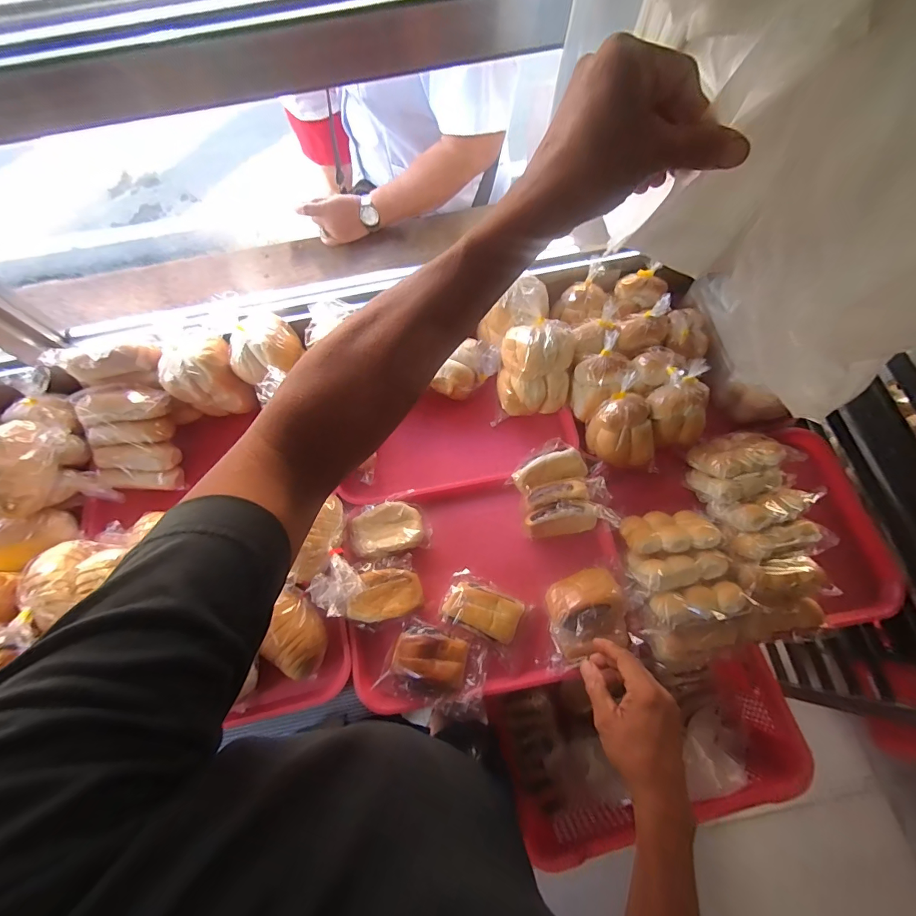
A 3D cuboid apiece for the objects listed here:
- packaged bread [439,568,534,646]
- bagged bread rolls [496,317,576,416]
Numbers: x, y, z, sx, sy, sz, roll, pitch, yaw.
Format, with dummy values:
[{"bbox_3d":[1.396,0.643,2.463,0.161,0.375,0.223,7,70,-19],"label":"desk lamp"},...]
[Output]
[{"bbox_3d":[0.039,0.222,0.606,0.122,0.042,0.076,20,71,10],"label":"packaged bread"},{"bbox_3d":[0.126,-0.149,0.664,0.113,0.149,0.084,-7,34,-17],"label":"bagged bread rolls"}]

